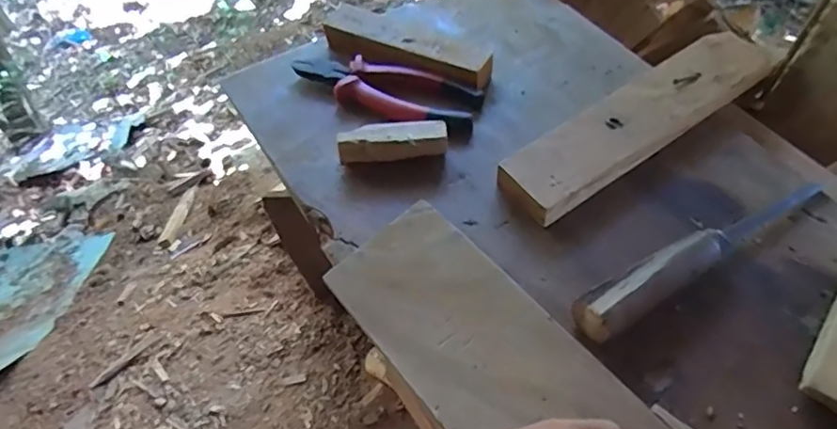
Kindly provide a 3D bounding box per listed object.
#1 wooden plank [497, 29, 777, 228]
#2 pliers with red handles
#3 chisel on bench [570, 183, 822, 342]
[{"bbox_3d":[0.192,-0.085,0.470,0.278,0.023,0.062,-33,61,-18],"label":"wooden plank"},{"bbox_3d":[-0.037,-0.116,0.510,0.180,0.018,0.060,19,59,15],"label":"pliers with red handles"},{"bbox_3d":[0.206,0.023,0.392,0.234,0.033,0.029,-28,59,-15],"label":"chisel on bench"}]

